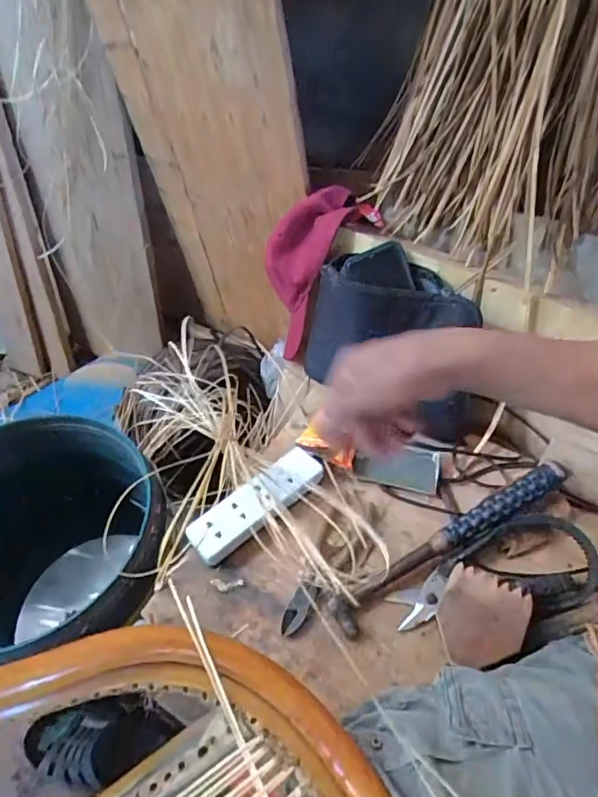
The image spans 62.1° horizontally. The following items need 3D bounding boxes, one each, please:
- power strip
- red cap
[{"bbox_3d":[-0.046,0.123,0.570,0.165,0.035,0.058,-35,58,-27],"label":"power strip"},{"bbox_3d":[0.015,-0.174,0.712,0.132,0.250,0.101,32,21,24],"label":"red cap"}]

